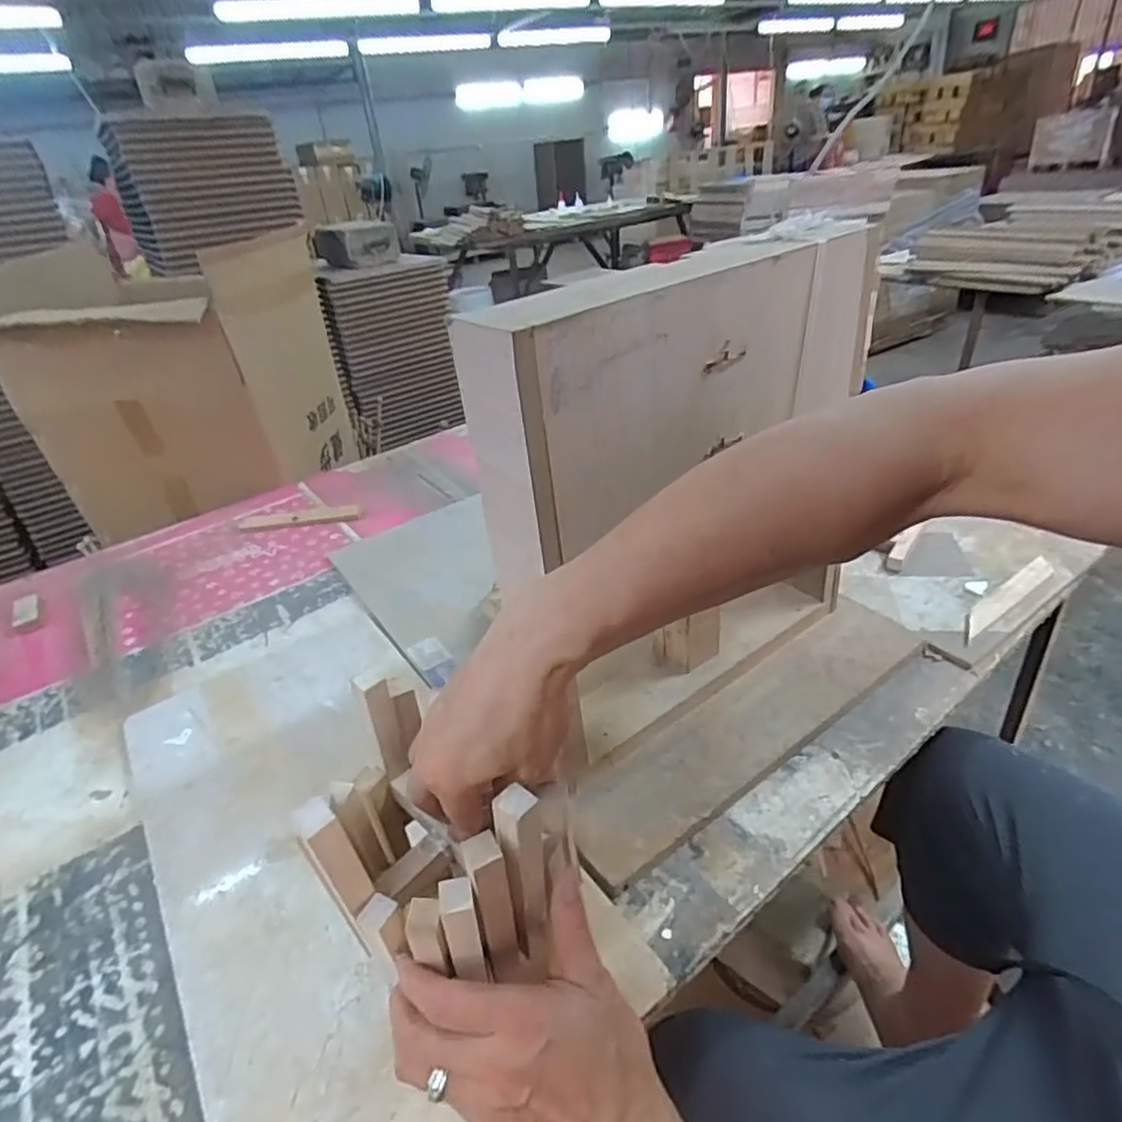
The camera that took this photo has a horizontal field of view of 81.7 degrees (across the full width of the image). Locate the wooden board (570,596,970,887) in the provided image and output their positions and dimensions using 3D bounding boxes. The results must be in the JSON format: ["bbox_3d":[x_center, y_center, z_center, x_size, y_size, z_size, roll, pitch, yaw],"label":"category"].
[{"bbox_3d":[0.206,0.157,0.672,0.460,0.030,0.112,-23,37,-24],"label":"wooden board"}]

